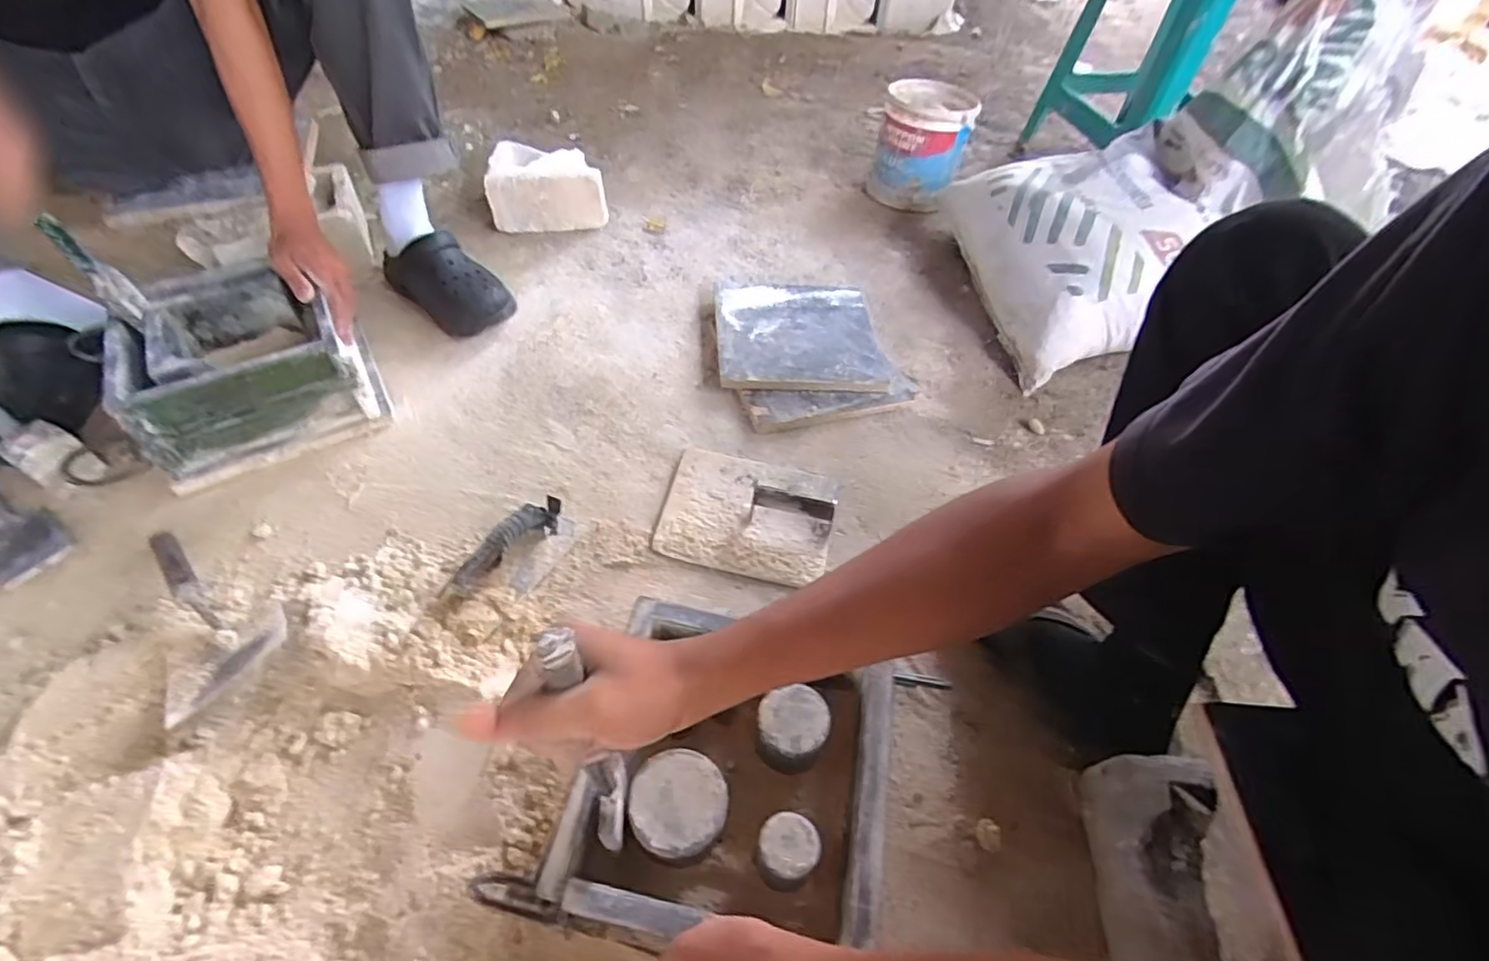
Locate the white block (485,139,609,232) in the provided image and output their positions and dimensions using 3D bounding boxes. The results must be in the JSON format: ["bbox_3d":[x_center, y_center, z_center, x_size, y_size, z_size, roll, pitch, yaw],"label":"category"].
[{"bbox_3d":[-0.358,-0.541,1.172,0.202,0.108,0.147,-2,52,-8],"label":"white block"}]

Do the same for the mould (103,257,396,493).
[{"bbox_3d":[-0.613,-0.145,0.798,0.241,0.144,0.215,-24,54,-20],"label":"mould"}]

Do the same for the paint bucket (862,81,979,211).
[{"bbox_3d":[0.358,-0.677,1.293,0.176,0.181,0.181,15,52,6],"label":"paint bucket"}]

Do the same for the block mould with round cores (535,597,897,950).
[{"bbox_3d":[-0.009,0.246,0.514,0.232,0.083,0.220,12,52,5],"label":"block mould with round cores"}]

